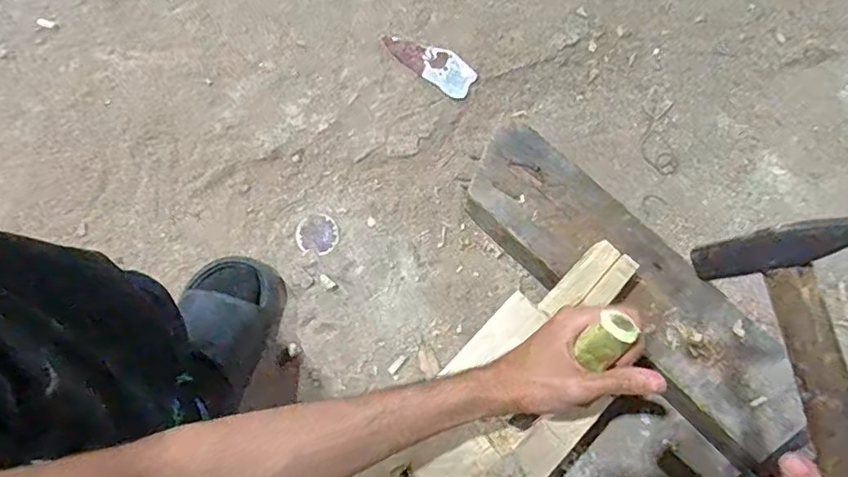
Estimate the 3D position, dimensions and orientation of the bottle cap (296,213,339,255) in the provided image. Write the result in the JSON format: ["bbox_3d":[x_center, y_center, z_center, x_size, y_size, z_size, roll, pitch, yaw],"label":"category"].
[{"bbox_3d":[-0.136,-0.006,0.713,0.052,0.004,0.051,0,75,1],"label":"bottle cap"}]

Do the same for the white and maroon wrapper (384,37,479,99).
[{"bbox_3d":[0.008,-0.244,0.765,0.133,0.007,0.055,34,78,9],"label":"white and maroon wrapper"}]

